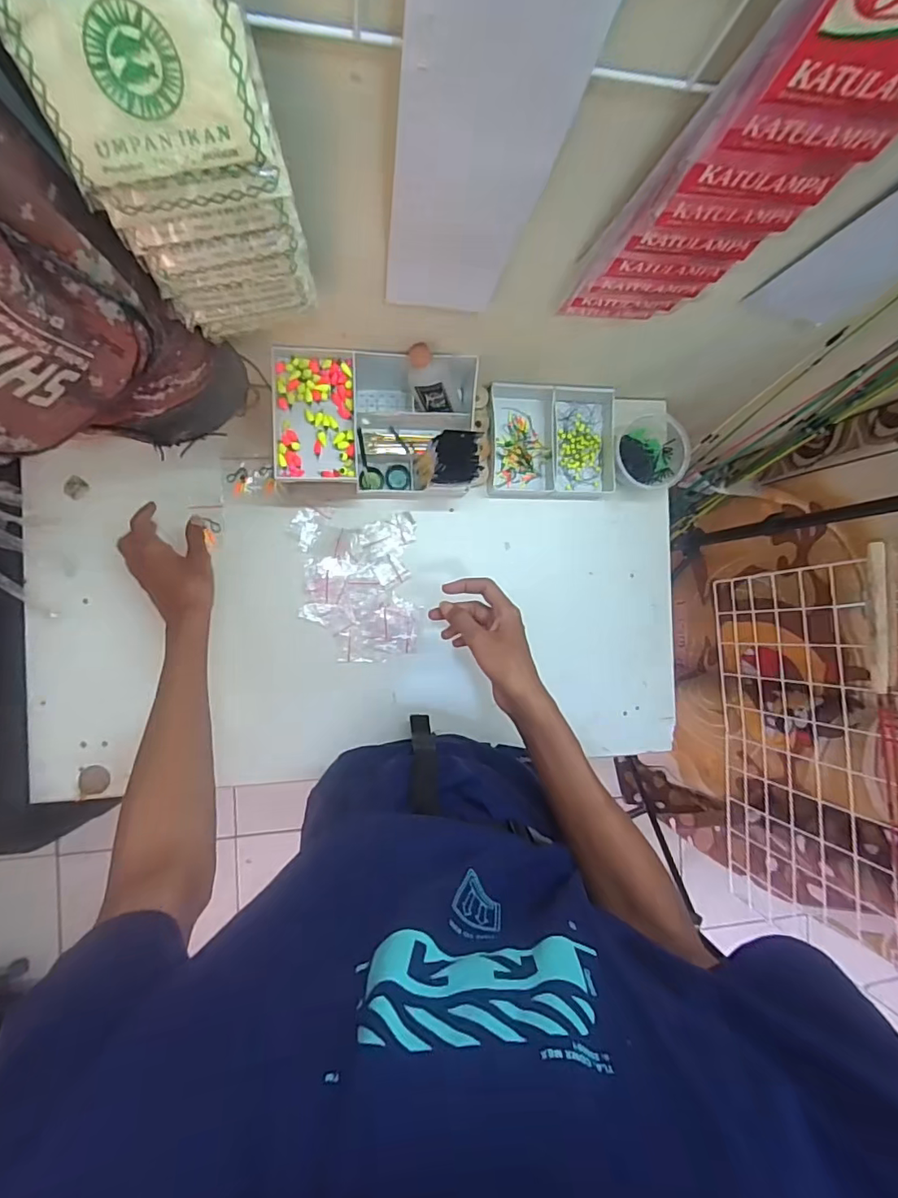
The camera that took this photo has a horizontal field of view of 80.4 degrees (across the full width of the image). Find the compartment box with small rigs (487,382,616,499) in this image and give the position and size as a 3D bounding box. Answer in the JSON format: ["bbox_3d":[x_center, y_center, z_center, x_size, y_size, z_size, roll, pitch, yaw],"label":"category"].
[{"bbox_3d":[0.138,-0.210,0.709,0.170,0.037,0.146,0,89,-10],"label":"compartment box with small rigs"}]

